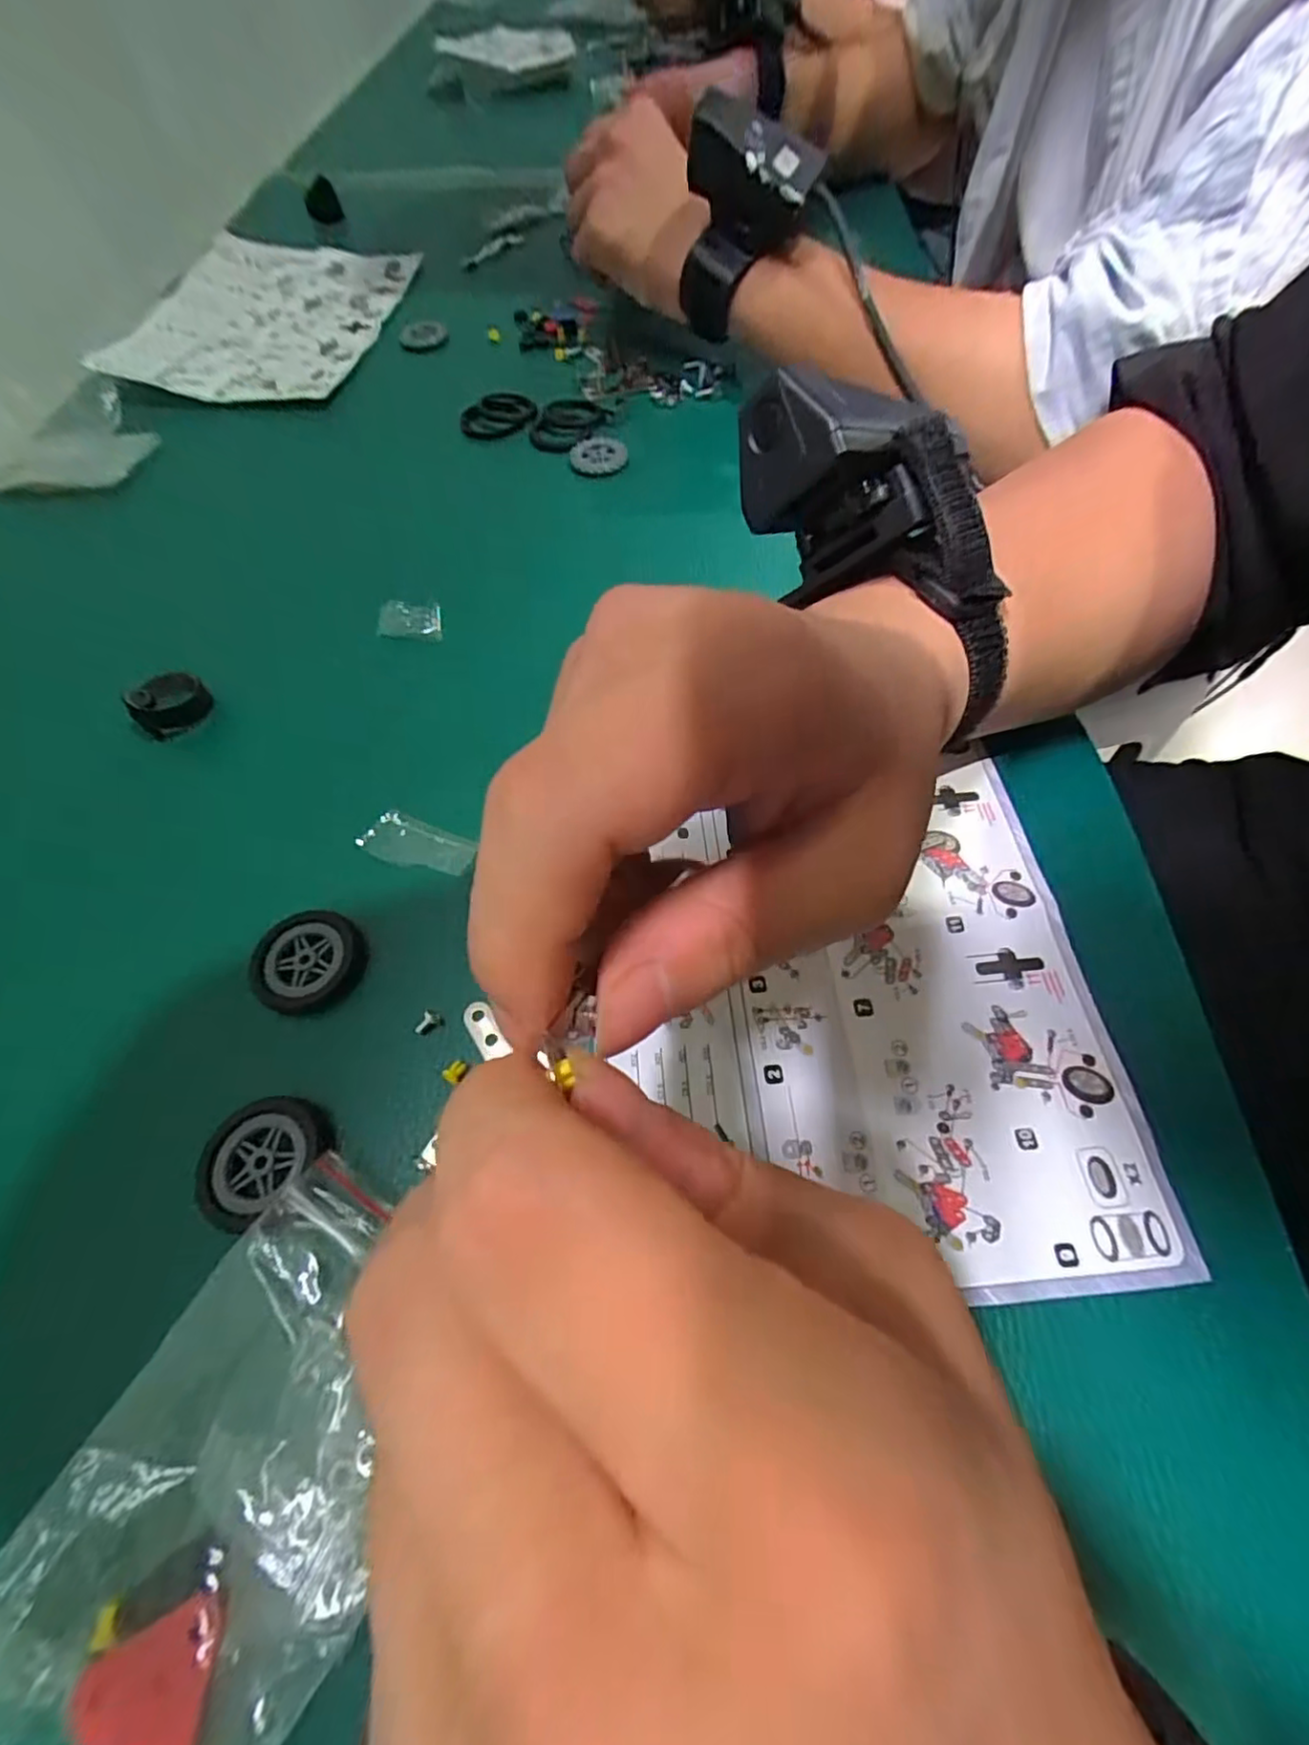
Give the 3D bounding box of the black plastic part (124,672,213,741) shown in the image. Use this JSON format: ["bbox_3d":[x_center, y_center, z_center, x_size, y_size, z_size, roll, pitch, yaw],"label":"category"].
[{"bbox_3d":[-0.215,-0.076,0.274,0.024,0.015,0.030,40,68,21],"label":"black plastic part"}]

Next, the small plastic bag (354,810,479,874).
[{"bbox_3d":[-0.092,-0.011,0.244,0.041,0.010,0.022,15,62,9],"label":"small plastic bag"}]

